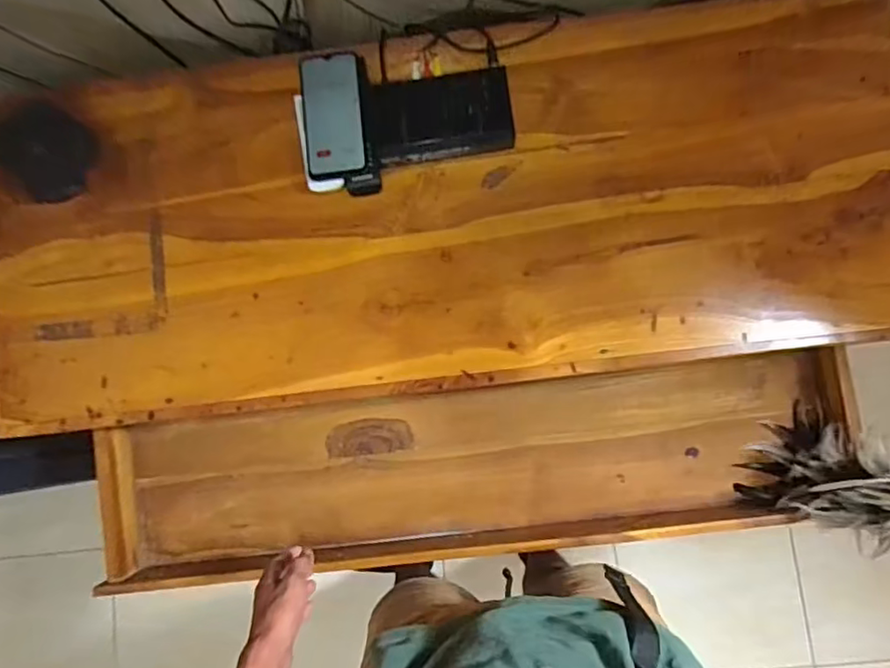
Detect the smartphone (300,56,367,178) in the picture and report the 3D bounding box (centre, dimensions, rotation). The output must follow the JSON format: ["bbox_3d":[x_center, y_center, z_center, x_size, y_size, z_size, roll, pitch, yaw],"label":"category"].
[{"bbox_3d":[-0.137,-0.270,0.719,0.073,0.007,0.151,-3,90,1],"label":"smartphone"}]

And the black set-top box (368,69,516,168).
[{"bbox_3d":[-0.003,-0.266,0.721,0.168,0.030,0.096,-7,87,3],"label":"black set-top box"}]

